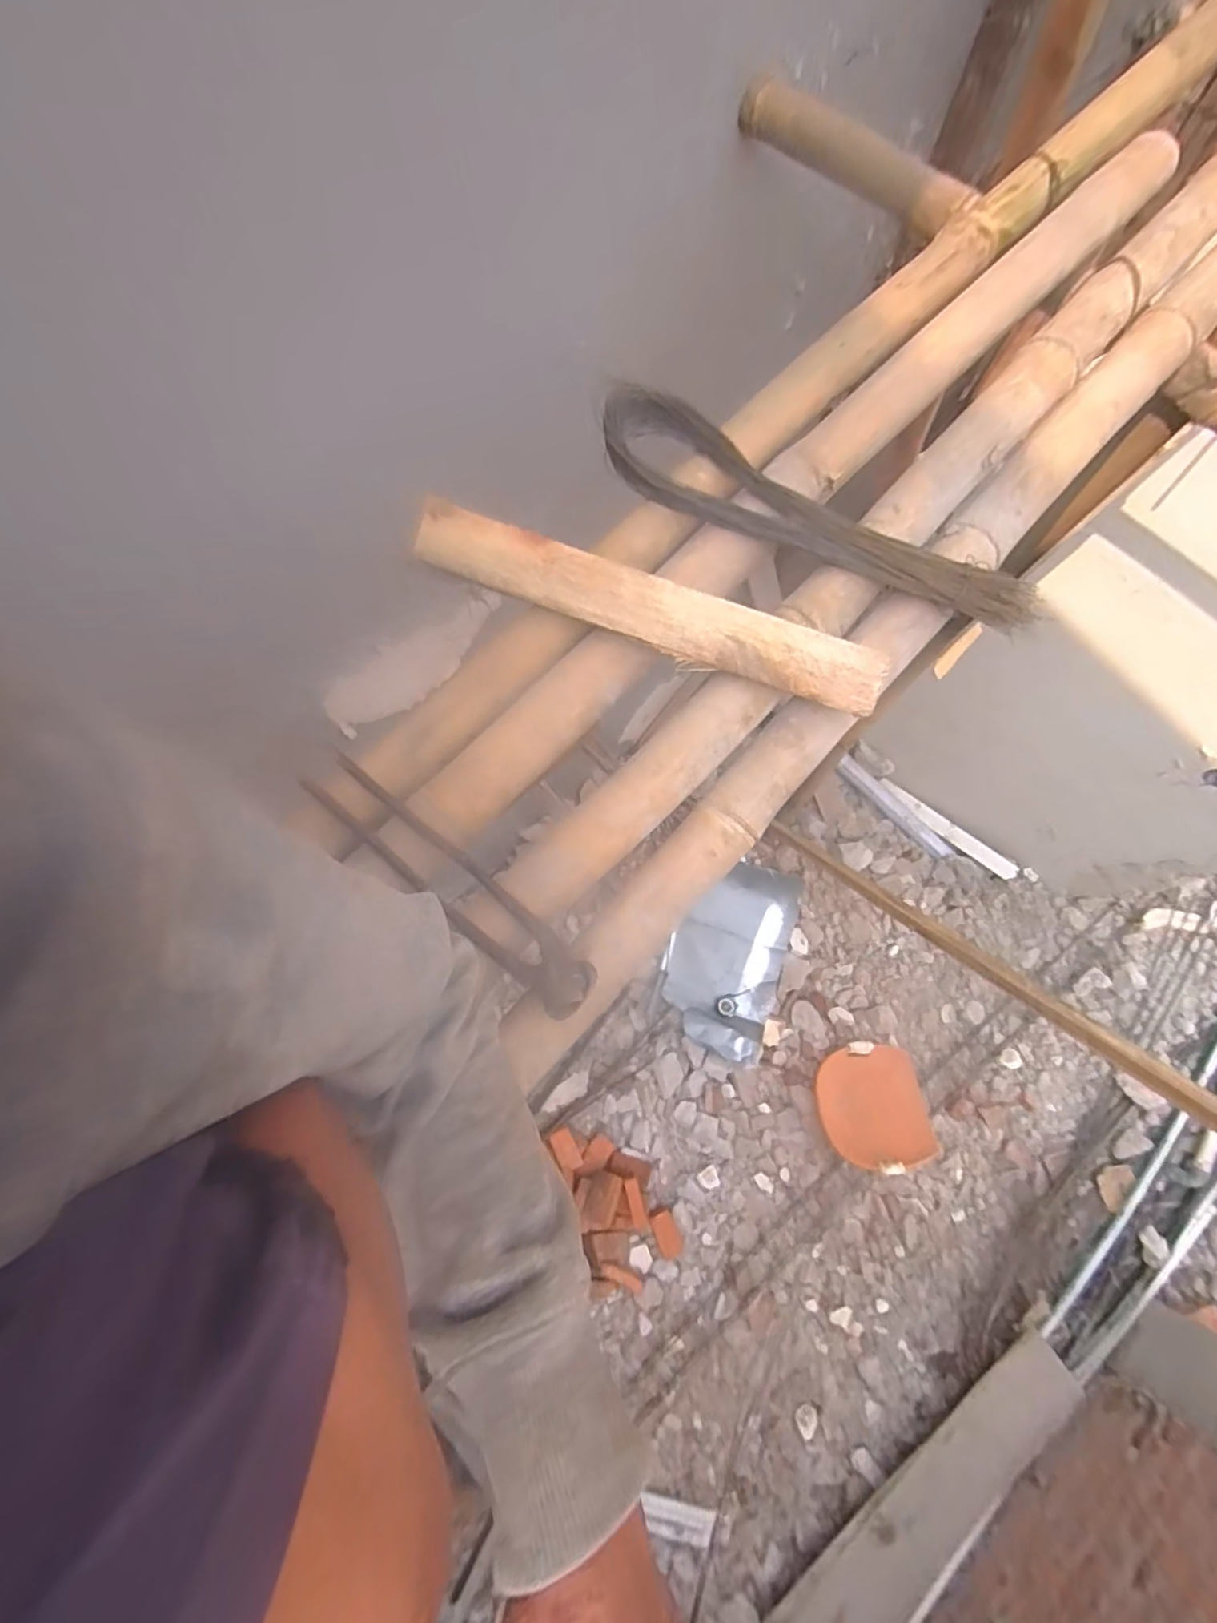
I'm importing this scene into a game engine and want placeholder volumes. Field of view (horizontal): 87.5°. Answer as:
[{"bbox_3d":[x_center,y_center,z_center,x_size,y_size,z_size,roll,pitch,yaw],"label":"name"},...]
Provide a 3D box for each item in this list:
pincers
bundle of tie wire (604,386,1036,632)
[{"bbox_3d":[-0.137,0.059,0.541,0.301,0.034,0.053,40,79,9],"label":"pincers"},{"bbox_3d":[0.172,-0.258,0.566,0.412,0.035,0.071,29,77,7],"label":"bundle of tie wire"}]

